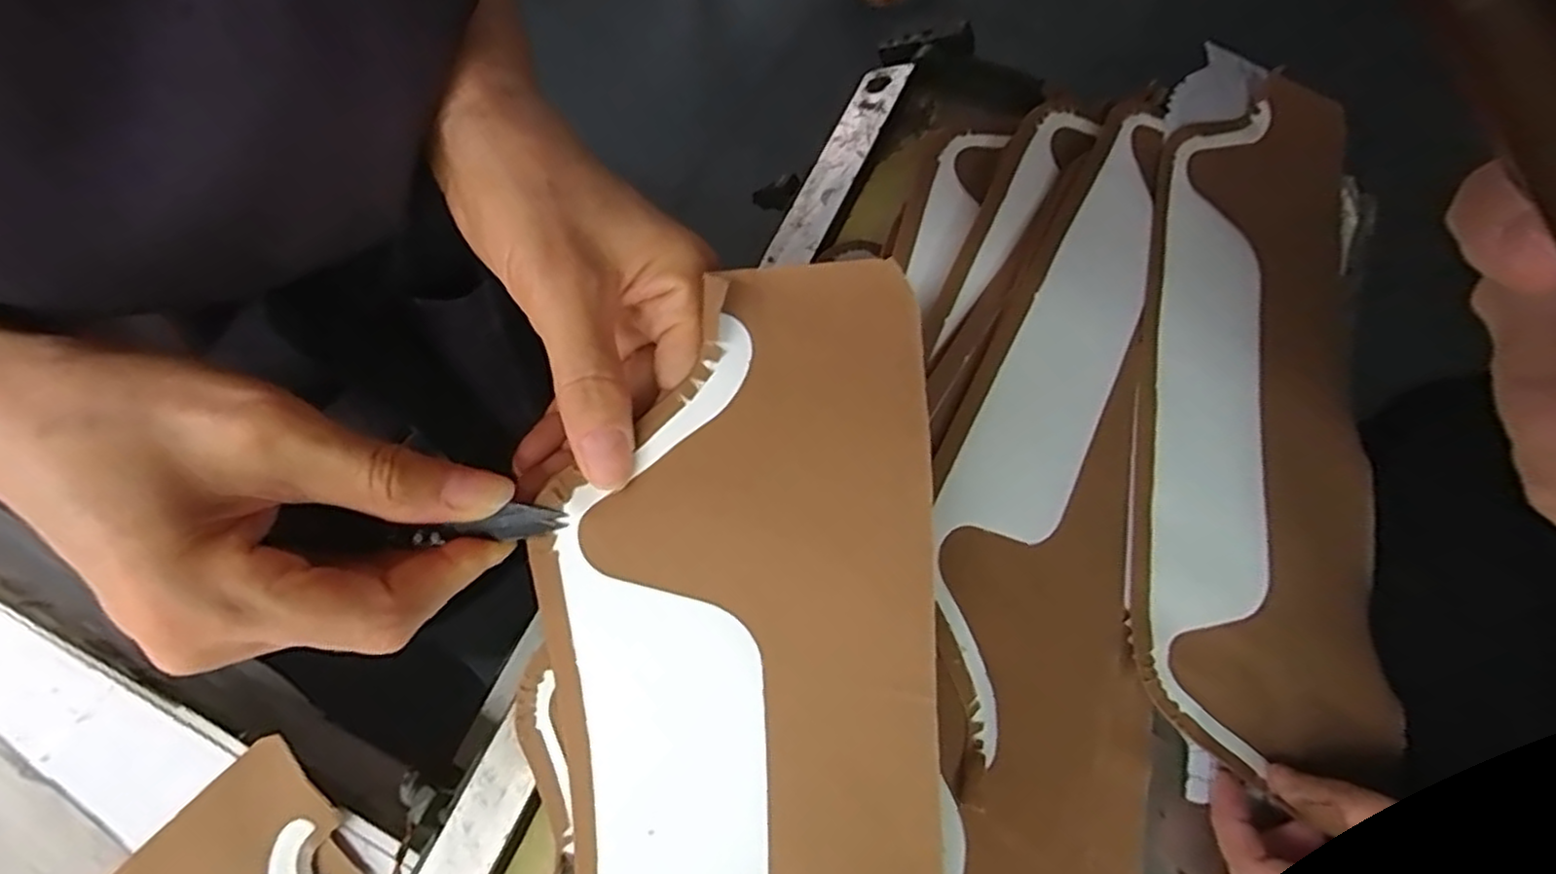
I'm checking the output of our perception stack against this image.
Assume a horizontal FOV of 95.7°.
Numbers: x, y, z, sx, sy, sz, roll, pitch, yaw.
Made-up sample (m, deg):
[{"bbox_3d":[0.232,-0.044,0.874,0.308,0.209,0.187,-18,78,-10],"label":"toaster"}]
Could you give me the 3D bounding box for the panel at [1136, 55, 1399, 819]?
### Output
[{"bbox_3d":[0.243,-0.025,0.362,0.136,0.024,0.357,12,73,-10],"label":"panel"}]

